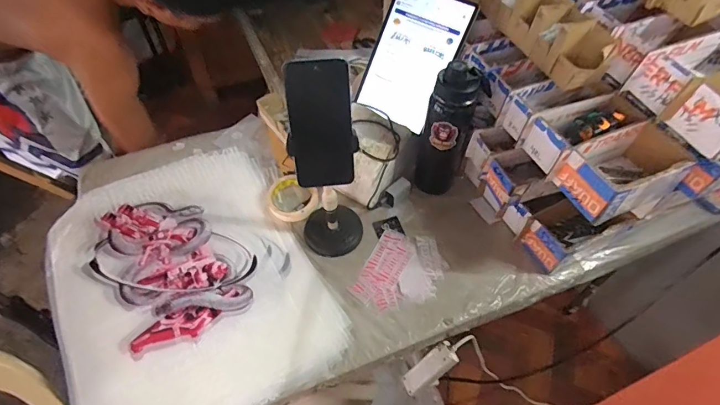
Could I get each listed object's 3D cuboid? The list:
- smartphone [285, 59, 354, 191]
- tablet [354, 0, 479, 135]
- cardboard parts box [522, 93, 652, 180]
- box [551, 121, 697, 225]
[{"bbox_3d":[-0.046,-0.091,0.517,0.072,0.164,0.010,-8,35,-10],"label":"smartphone"},{"bbox_3d":[0.097,-0.272,0.787,0.154,0.237,0.011,32,20,19],"label":"tablet"},{"bbox_3d":[0.350,-0.110,0.660,0.182,0.067,0.089,-20,56,-15],"label":"cardboard parts box"},{"bbox_3d":[0.389,-0.047,0.621,0.175,0.070,0.098,-20,56,-16],"label":"box"}]

